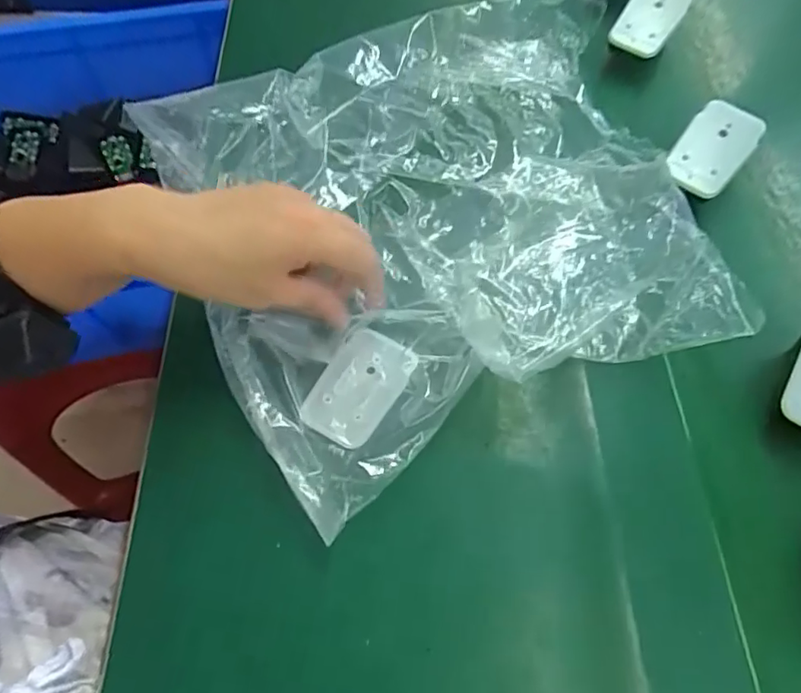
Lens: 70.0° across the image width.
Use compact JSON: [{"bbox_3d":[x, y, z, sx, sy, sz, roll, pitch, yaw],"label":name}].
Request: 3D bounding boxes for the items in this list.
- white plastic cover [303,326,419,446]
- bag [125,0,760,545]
[{"bbox_3d":[-0.022,0.020,0.320,0.043,0.010,0.068,27,64,13],"label":"white plastic cover"},{"bbox_3d":[0.025,-0.080,0.344,0.288,0.078,0.269,-21,64,-13],"label":"bag"}]

